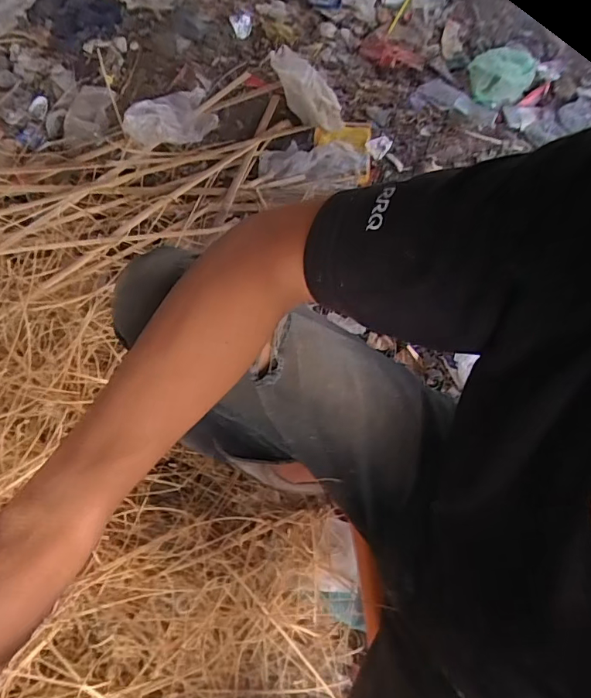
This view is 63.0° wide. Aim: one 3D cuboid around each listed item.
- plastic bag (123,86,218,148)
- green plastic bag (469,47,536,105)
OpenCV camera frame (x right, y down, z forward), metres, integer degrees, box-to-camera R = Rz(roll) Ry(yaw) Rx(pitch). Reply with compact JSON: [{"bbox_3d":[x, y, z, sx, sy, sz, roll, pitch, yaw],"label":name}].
[{"bbox_3d":[-0.285,-0.522,1.096,0.199,0.056,0.123,-25,69,-12],"label":"plastic bag"},{"bbox_3d":[0.504,-0.677,1.186,0.157,0.041,0.178,22,67,8],"label":"green plastic bag"}]

